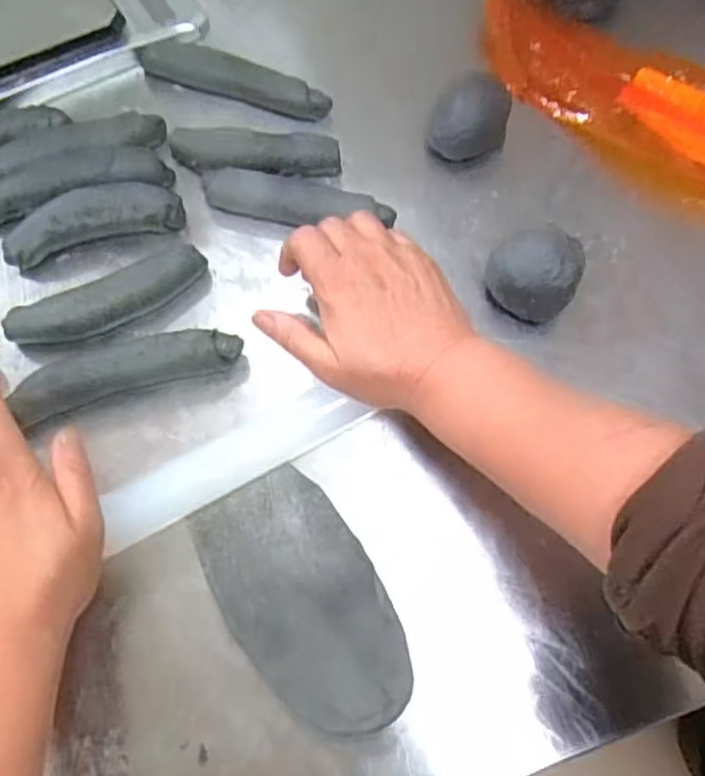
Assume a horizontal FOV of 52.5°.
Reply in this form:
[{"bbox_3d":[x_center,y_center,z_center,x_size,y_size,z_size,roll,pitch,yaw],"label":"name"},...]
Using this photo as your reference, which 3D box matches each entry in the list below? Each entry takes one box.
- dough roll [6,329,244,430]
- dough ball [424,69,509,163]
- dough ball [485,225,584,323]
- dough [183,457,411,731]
[{"bbox_3d":[-0.136,-0.013,0.436,0.133,0.030,0.031,-18,67,-8],"label":"dough roll"},{"bbox_3d":[0.084,-0.193,0.511,0.055,0.038,0.050,0,66,0],"label":"dough ball"},{"bbox_3d":[0.115,-0.073,0.457,0.055,0.048,0.053,0,66,0],"label":"dough ball"},{"bbox_3d":[-0.027,0.115,0.390,0.079,0.011,0.144,-27,69,-11],"label":"dough"}]

